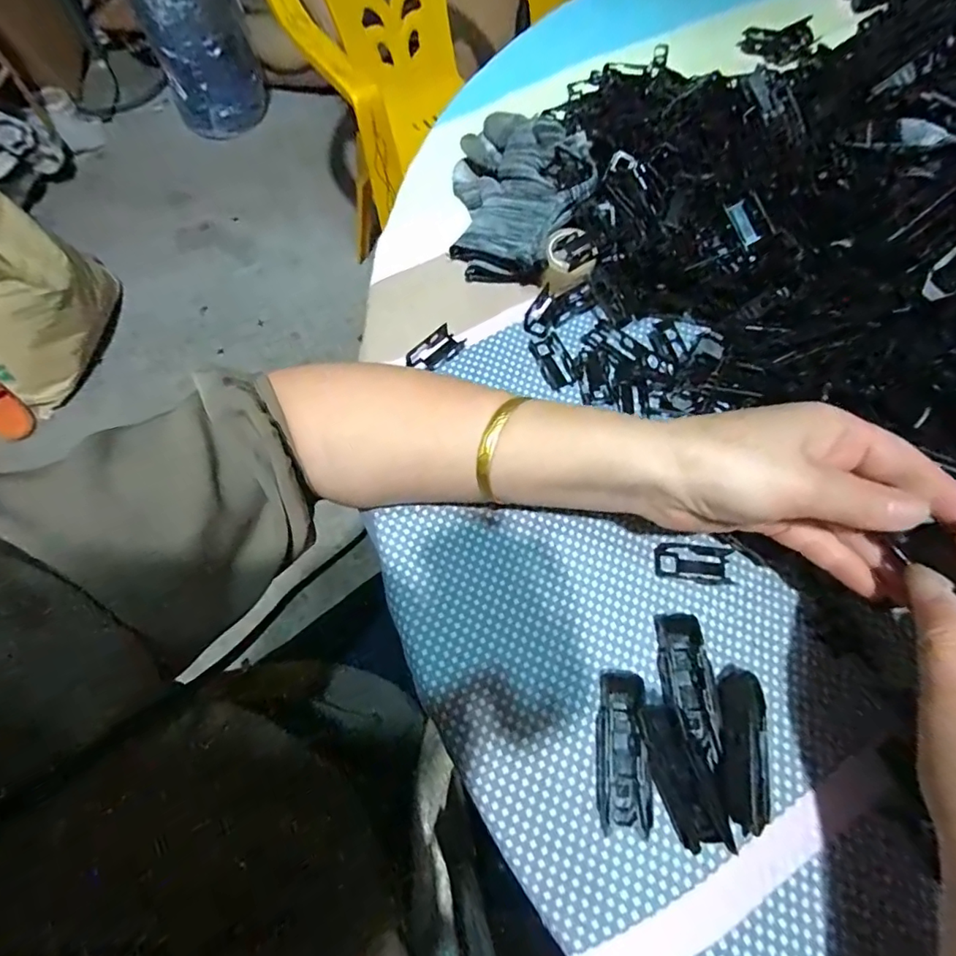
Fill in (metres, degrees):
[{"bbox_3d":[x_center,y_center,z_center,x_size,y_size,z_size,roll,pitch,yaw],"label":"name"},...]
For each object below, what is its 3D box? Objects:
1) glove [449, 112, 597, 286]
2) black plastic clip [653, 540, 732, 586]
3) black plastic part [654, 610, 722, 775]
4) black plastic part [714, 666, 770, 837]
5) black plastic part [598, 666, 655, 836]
[{"bbox_3d":[0.031,-0.205,0.371,0.095,0.033,0.145,0,65,2],"label":"glove"},{"bbox_3d":[0.118,0.045,0.282,0.041,0.004,0.022,6,66,5],"label":"black plastic clip"},{"bbox_3d":[0.103,0.102,0.252,0.022,0.013,0.069,-3,65,1],"label":"black plastic part"},{"bbox_3d":[0.125,0.126,0.244,0.022,0.011,0.068,10,66,7],"label":"black plastic part"},{"bbox_3d":[0.069,0.128,0.243,0.022,0.011,0.067,4,66,4],"label":"black plastic part"}]

